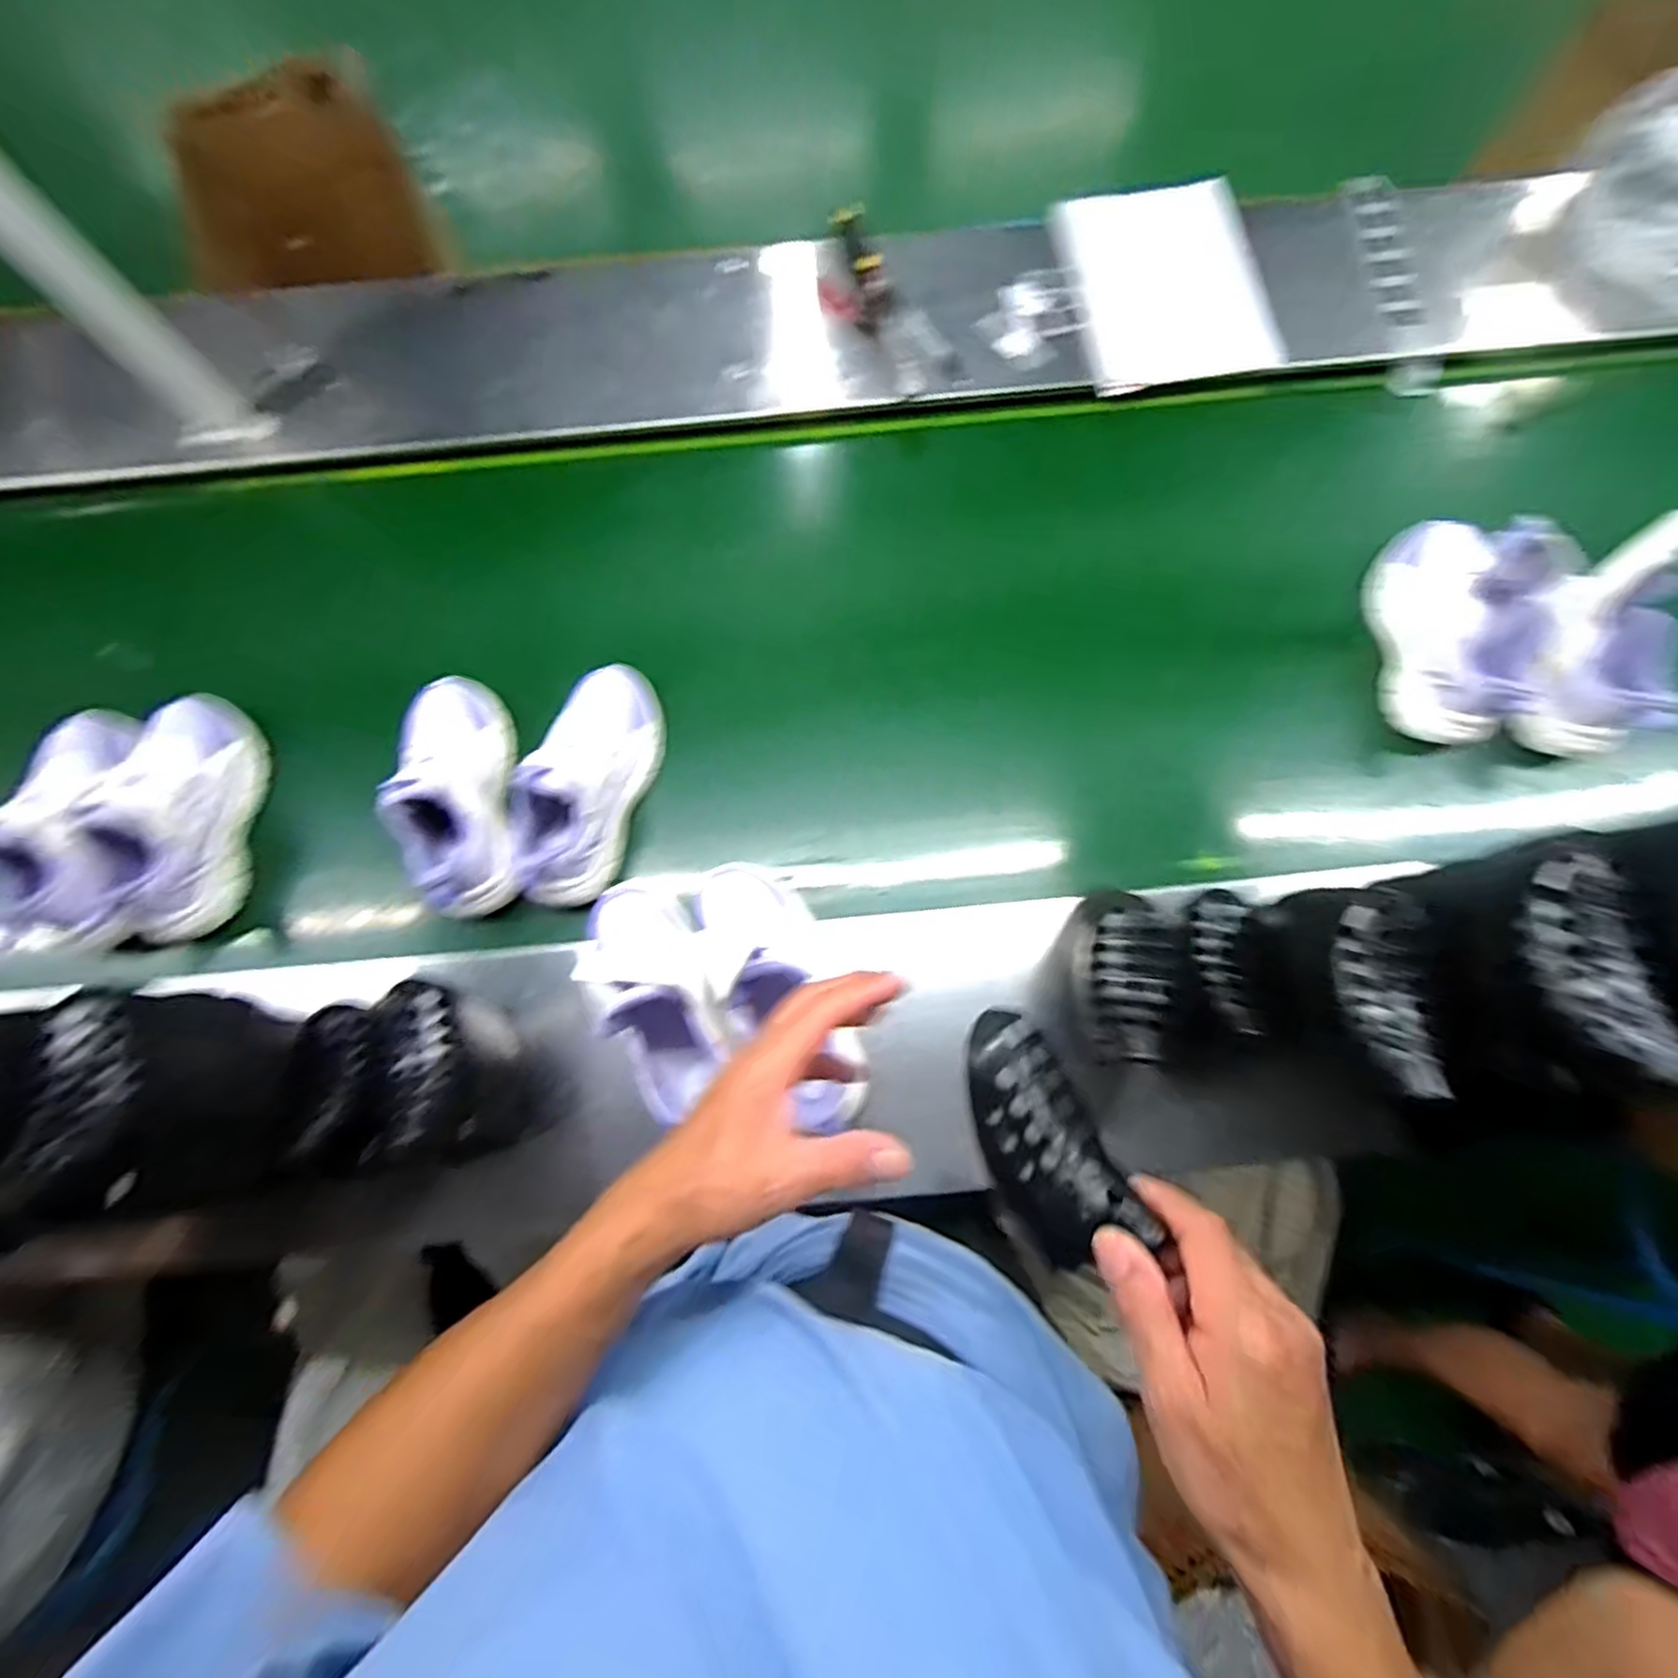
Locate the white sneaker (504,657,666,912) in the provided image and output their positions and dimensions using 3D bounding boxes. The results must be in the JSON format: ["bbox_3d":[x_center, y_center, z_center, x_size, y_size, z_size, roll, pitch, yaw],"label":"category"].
[{"bbox_3d":[-0.237,-0.061,0.661,0.084,0.105,0.234,13,77,3],"label":"white sneaker"}]

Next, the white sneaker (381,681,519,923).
[{"bbox_3d":[-0.357,-0.048,0.658,0.098,0.113,0.230,-22,77,-5],"label":"white sneaker"}]

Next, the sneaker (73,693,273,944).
[{"bbox_3d":[-0.627,-0.027,0.668,0.081,0.106,0.230,-4,76,-1],"label":"sneaker"}]

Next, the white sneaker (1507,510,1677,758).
[{"bbox_3d":[0.697,-0.169,0.623,0.076,0.091,0.209,0,113,0],"label":"white sneaker"}]

